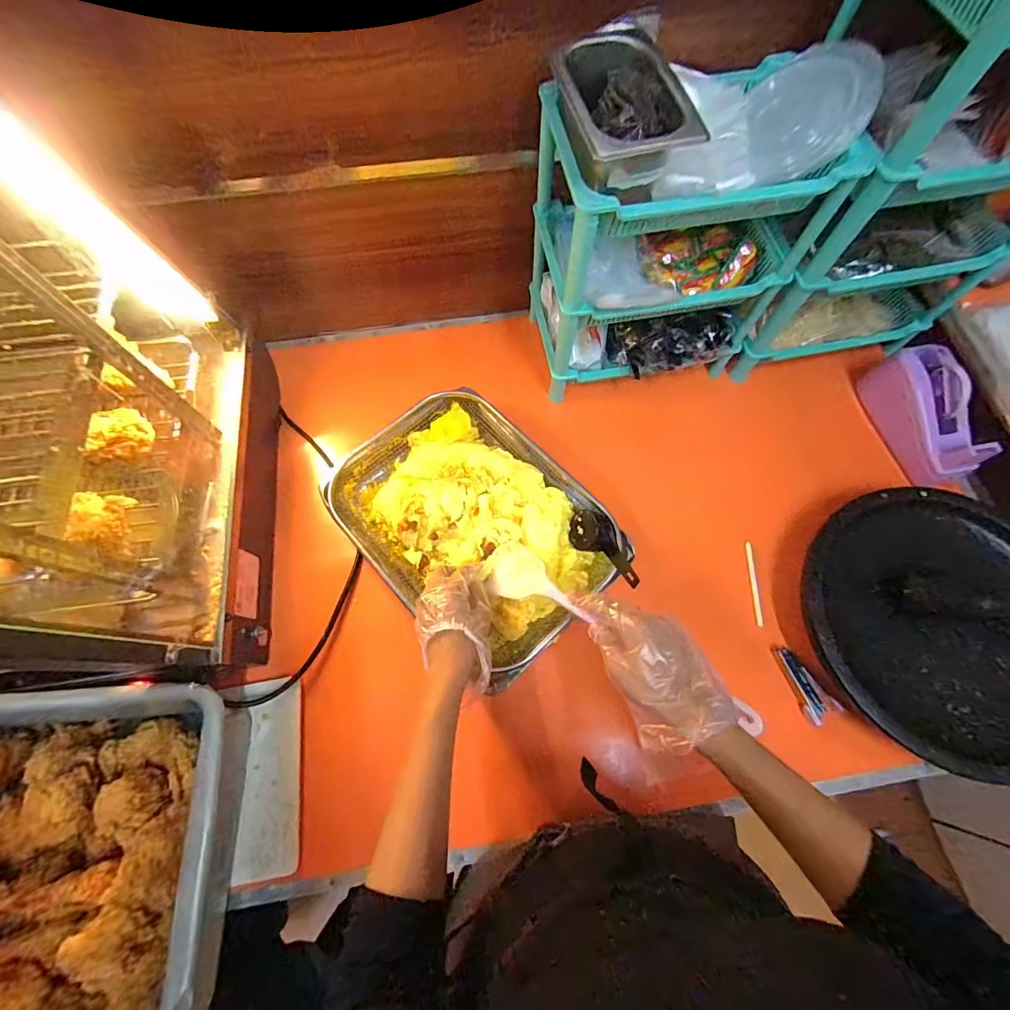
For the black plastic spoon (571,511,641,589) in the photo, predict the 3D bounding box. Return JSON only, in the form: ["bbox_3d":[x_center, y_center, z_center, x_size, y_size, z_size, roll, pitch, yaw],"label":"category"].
[{"bbox_3d":[0.130,0.053,0.558,0.050,0.036,0.120,-32,54,-11],"label":"black plastic spoon"}]

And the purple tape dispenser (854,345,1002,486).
[{"bbox_3d":[0.621,-0.139,0.656,0.061,0.103,0.203,-4,69,-1],"label":"purple tape dispenser"}]

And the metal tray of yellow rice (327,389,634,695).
[{"bbox_3d":[-0.047,0.019,0.612,0.269,0.067,0.367,-41,74,-14],"label":"metal tray of yellow rice"}]

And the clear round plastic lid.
[{"bbox_3d":[0.312,-0.402,0.454,0.019,0.111,0.098,-29,110,-42],"label":"clear round plastic lid"}]

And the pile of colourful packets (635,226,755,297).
[{"bbox_3d":[0.262,-0.332,0.602,0.139,0.047,0.082,-17,70,-6],"label":"pile of colourful packets"}]

